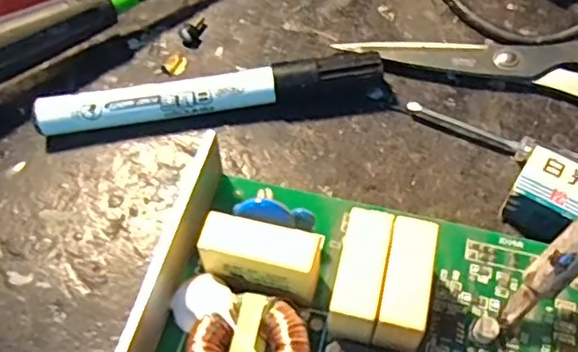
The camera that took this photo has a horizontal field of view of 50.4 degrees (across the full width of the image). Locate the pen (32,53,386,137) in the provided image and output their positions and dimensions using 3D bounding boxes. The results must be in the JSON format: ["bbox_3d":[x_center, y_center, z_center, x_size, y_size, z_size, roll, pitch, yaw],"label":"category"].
[{"bbox_3d":[-0.032,-0.032,0.251,0.137,0.018,0.013,-8,59,-2],"label":"pen"}]

